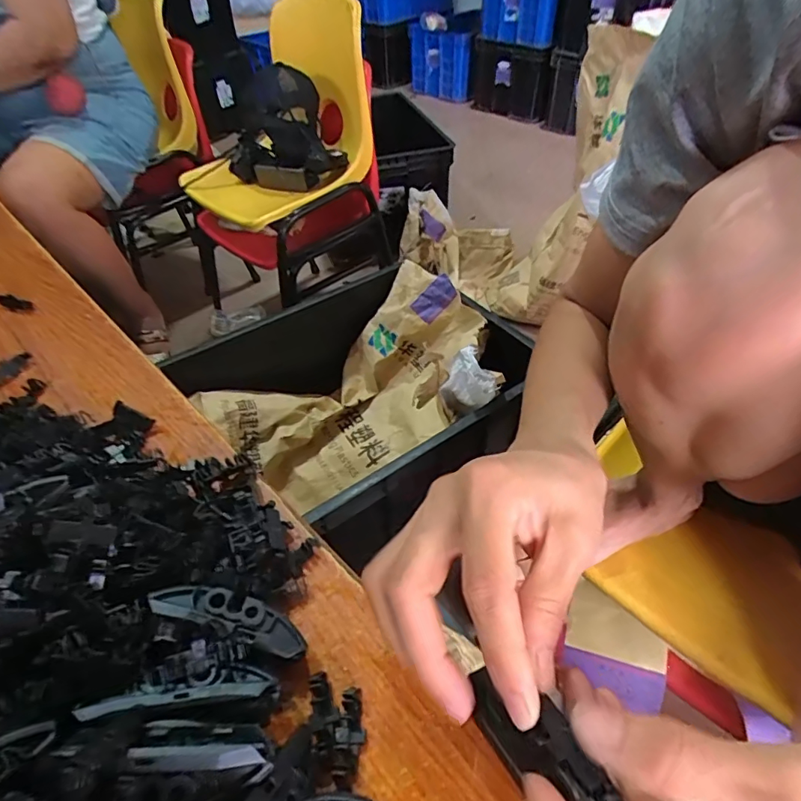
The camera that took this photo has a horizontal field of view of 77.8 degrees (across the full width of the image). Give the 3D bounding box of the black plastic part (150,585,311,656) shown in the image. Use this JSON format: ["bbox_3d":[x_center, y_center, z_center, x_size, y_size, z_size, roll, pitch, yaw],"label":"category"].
[{"bbox_3d":[-0.075,0.095,0.221,0.069,0.005,0.018,20,48,0],"label":"black plastic part"}]

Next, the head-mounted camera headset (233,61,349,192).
[{"bbox_3d":[-0.253,-0.576,1.047,0.226,0.183,0.217,-12,46,-8],"label":"head-mounted camera headset"}]

